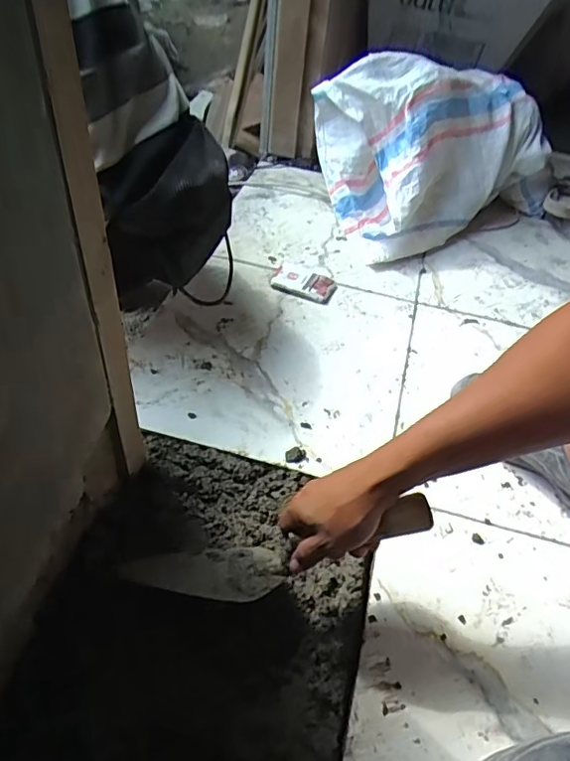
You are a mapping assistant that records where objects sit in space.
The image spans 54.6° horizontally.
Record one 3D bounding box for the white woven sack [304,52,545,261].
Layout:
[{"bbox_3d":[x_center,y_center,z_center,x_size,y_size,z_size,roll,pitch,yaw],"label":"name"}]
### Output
[{"bbox_3d":[0.309,-0.446,1.071,0.451,0.264,0.267,-16,51,-21],"label":"white woven sack"}]

